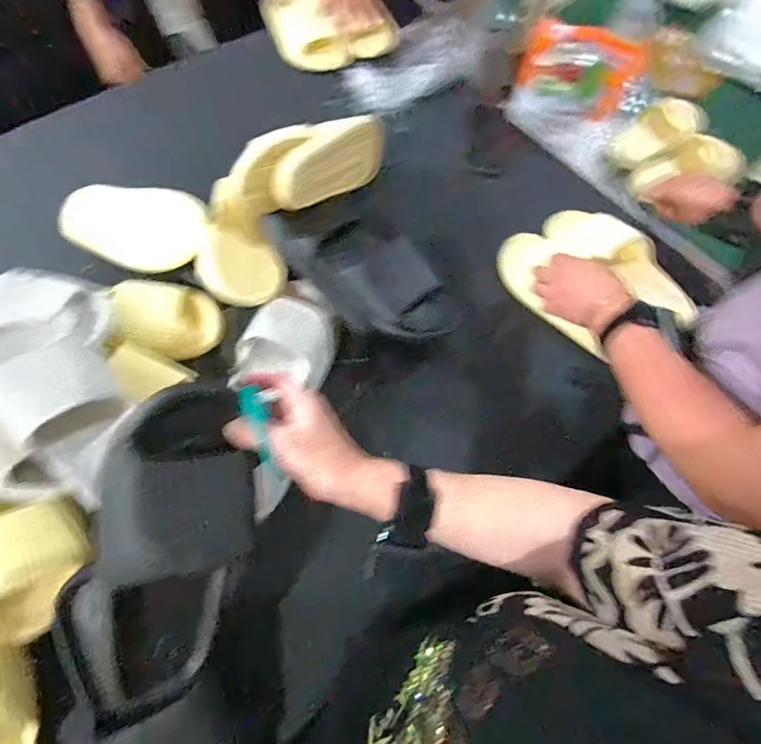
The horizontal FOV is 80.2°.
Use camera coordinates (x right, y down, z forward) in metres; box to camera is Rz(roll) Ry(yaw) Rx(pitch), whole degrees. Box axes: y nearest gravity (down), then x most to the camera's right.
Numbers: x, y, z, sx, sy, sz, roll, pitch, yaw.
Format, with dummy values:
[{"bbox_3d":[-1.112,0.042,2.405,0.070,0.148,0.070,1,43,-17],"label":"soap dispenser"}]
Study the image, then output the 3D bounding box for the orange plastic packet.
[{"bbox_3d":[0.334,-0.522,0.790,0.176,0.109,0.035,30,50,10],"label":"orange plastic packet"}]

